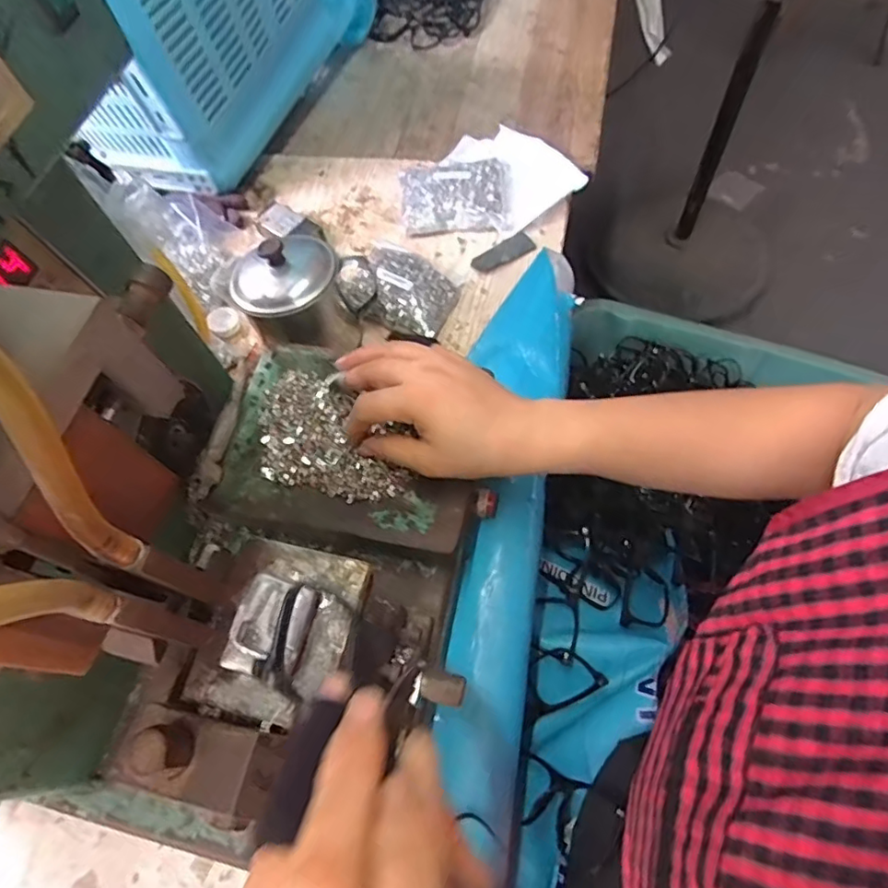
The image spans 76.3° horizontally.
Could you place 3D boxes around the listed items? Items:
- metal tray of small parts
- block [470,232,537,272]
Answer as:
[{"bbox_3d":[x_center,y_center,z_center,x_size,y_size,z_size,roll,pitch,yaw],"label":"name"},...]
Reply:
[{"bbox_3d":[-0.072,0.002,0.449,0.195,0.031,0.155,10,62,9],"label":"metal tray of small parts"},{"bbox_3d":[0.070,-0.221,0.645,0.080,0.010,0.029,-33,65,-11],"label":"block"}]

